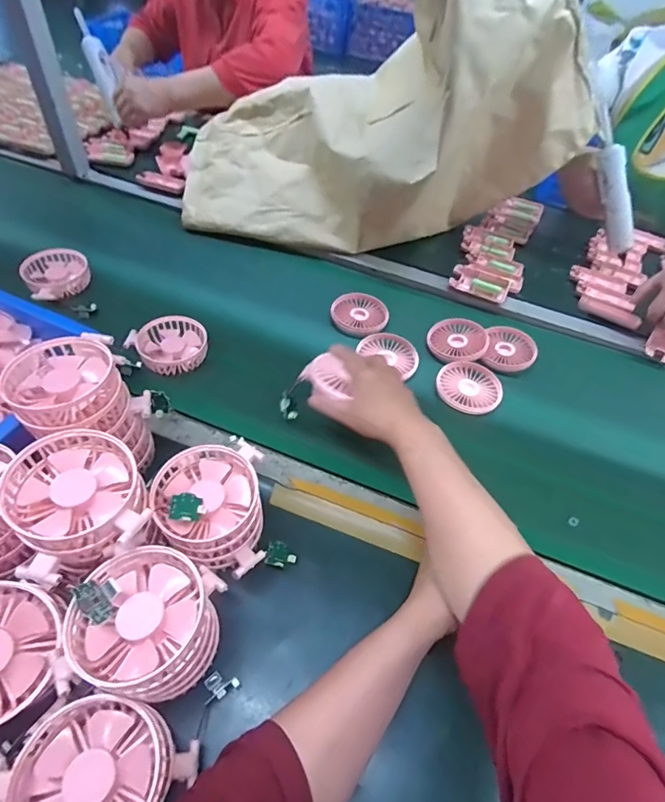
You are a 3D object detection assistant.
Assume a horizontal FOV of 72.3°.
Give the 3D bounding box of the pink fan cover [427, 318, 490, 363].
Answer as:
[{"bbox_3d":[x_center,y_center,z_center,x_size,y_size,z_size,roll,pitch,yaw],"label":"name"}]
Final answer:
[{"bbox_3d":[0.193,-0.094,0.695,0.087,0.014,0.077,25,71,20],"label":"pink fan cover"}]

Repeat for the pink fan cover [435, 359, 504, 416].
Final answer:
[{"bbox_3d":[0.191,-0.022,0.632,0.087,0.005,0.089,27,54,16],"label":"pink fan cover"}]

